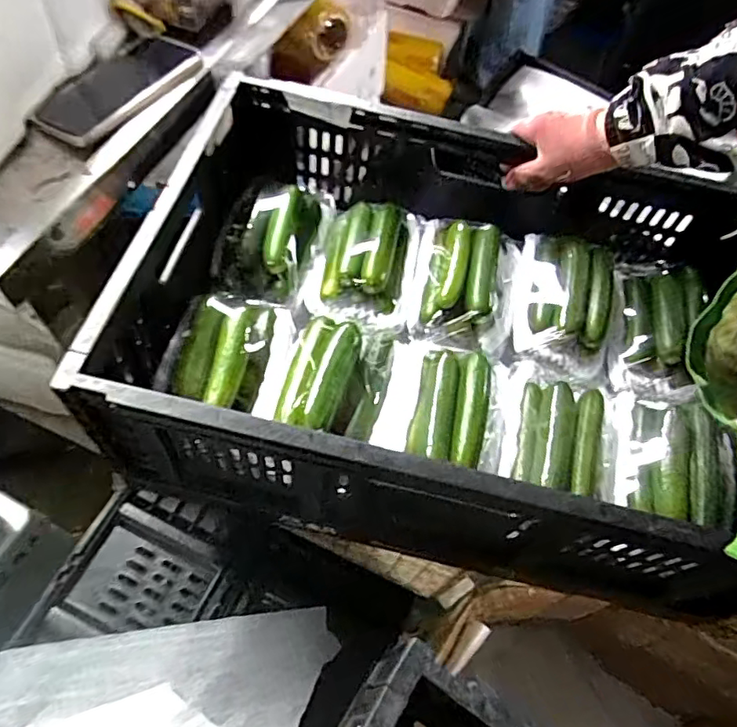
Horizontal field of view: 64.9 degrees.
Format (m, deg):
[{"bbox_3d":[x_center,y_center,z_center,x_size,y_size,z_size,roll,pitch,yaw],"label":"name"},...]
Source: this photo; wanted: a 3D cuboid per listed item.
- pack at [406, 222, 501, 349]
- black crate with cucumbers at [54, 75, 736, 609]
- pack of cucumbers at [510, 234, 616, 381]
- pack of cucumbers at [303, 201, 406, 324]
[{"bbox_3d":[0.095,-0.096,0.638,0.093,0.041,0.157,9,60,1],"label":"pack"},{"bbox_3d":[0.082,-0.037,0.574,0.571,0.180,0.386,12,60,2],"label":"black crate with cucumbers"},{"bbox_3d":[0.212,-0.071,0.634,0.105,0.056,0.173,7,60,-1],"label":"pack of cucumbers"},{"bbox_3d":[-0.012,-0.121,0.652,0.105,0.061,0.155,12,60,2],"label":"pack of cucumbers"}]

